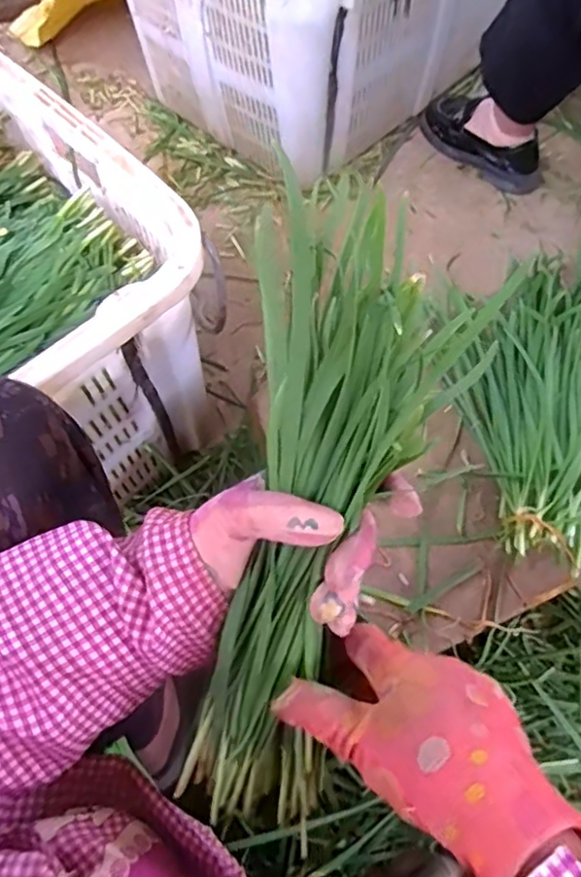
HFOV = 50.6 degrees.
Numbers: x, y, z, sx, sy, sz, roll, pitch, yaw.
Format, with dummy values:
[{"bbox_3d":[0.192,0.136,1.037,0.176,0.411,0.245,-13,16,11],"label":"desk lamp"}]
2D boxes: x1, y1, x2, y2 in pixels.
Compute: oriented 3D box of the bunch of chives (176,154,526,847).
[{"bbox_3d":[0.011,0.048,0.319,0.105,0.045,0.331,16,101,9],"label":"bunch of chives"}]

